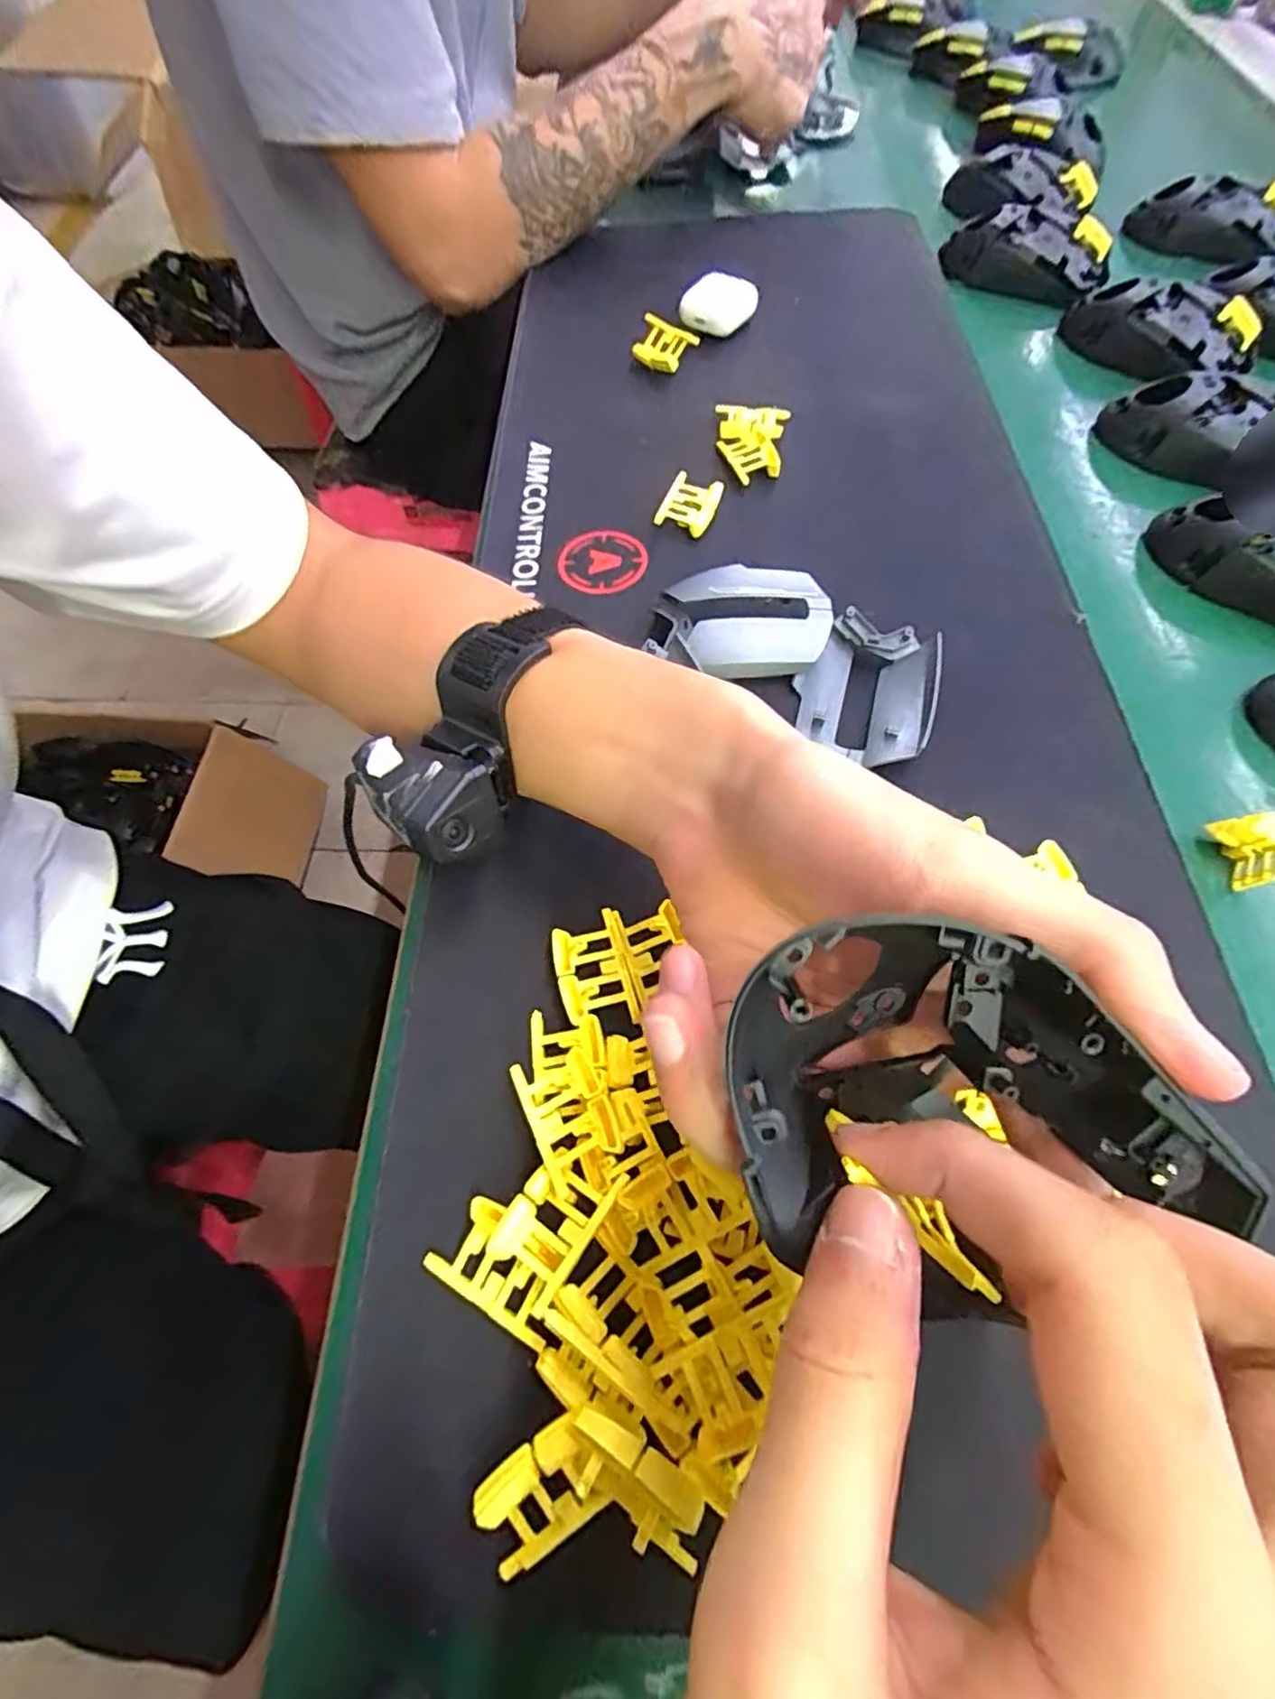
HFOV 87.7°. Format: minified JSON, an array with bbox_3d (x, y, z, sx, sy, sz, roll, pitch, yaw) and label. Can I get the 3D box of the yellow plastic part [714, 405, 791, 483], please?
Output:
[{"bbox_3d":[0.066,-0.240,0.391,0.039,0.014,0.063,7,64,4],"label":"yellow plastic part"}]

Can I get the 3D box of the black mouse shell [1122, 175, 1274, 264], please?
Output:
[{"bbox_3d":[0.450,-0.493,0.519,0.116,0.041,0.052,18,65,9],"label":"black mouse shell"}]

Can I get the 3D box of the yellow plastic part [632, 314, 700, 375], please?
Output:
[{"bbox_3d":[0.016,-0.332,0.437,0.037,0.019,0.028,33,69,16],"label":"yellow plastic part"}]

